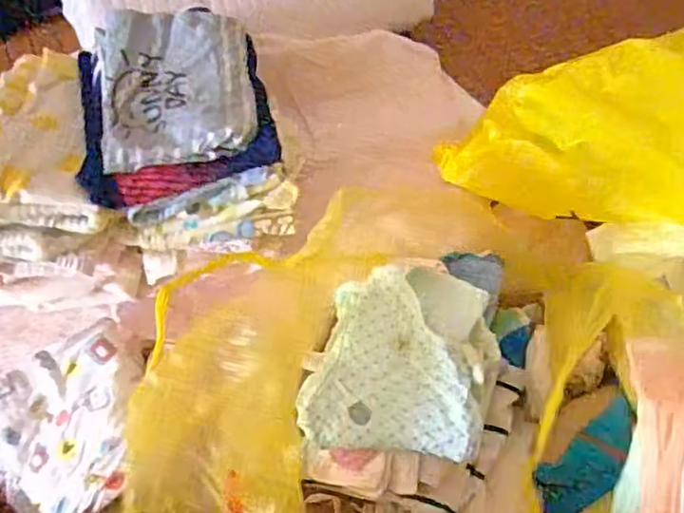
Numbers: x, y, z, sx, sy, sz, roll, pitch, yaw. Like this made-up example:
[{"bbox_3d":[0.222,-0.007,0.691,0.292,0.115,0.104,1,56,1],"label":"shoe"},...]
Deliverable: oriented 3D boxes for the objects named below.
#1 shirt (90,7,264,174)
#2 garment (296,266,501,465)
[{"bbox_3d":[-0.142,-0.148,0.550,0.131,0.029,0.152,-9,59,-10],"label":"shirt"},{"bbox_3d":[0.048,0.079,0.477,0.129,0.051,0.135,18,59,6],"label":"garment"}]

